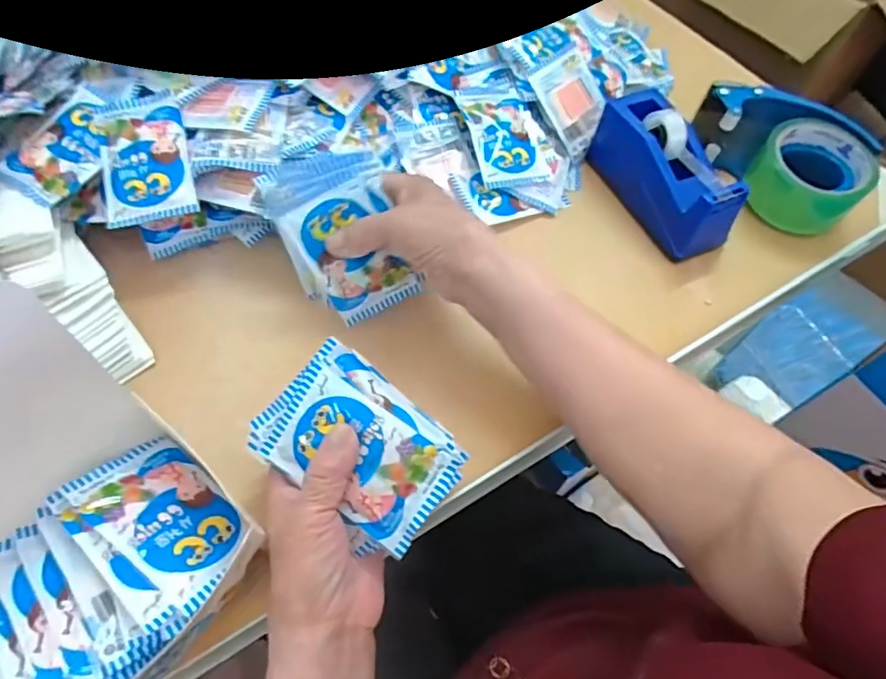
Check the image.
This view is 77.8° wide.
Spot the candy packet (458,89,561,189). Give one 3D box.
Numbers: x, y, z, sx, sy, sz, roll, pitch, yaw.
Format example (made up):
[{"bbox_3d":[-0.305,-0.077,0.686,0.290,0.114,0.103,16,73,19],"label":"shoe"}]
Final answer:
[{"bbox_3d":[0.063,-0.191,0.513,0.077,0.010,0.098,-13,76,-18],"label":"candy packet"}]

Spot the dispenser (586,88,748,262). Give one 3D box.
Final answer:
[{"bbox_3d":[0.199,-0.151,0.492,0.051,0.072,0.146,-21,62,-14],"label":"dispenser"}]

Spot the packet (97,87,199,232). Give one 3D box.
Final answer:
[{"bbox_3d":[-0.227,-0.139,0.421,0.065,0.009,0.102,-12,78,-3],"label":"packet"}]

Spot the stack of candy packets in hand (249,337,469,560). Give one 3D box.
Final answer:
[{"bbox_3d":[-0.052,0.069,0.339,0.117,0.051,0.085,40,98,7],"label":"stack of candy packets in hand"}]

